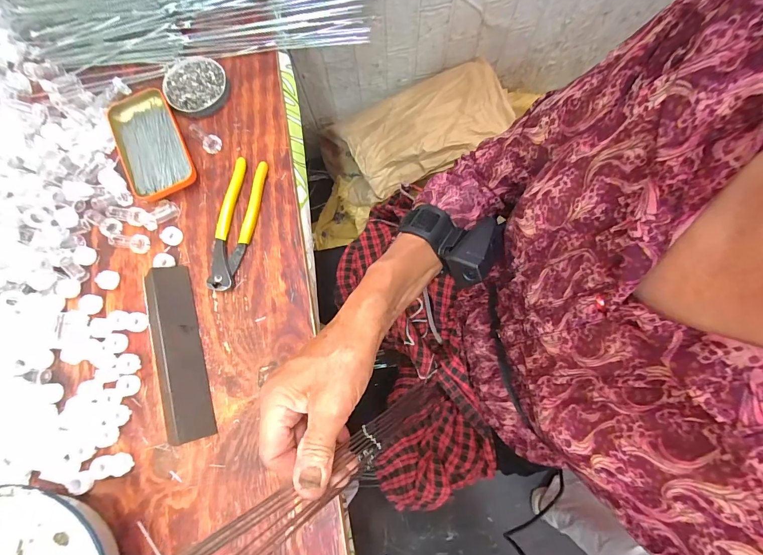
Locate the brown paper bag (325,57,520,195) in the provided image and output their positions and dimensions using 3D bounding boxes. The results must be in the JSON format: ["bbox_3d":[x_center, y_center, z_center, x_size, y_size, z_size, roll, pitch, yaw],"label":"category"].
[{"bbox_3d":[0.107,-0.396,0.917,0.433,0.097,0.258,-20,77,-2],"label":"brown paper bag"}]

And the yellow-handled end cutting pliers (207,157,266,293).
[{"bbox_3d":[-0.176,-0.065,0.427,0.040,0.013,0.163,11,78,1],"label":"yellow-handled end cutting pliers"}]

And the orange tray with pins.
[{"bbox_3d":[-0.291,-0.167,0.445,0.080,0.014,0.141,-23,80,-6],"label":"orange tray with pins"}]

